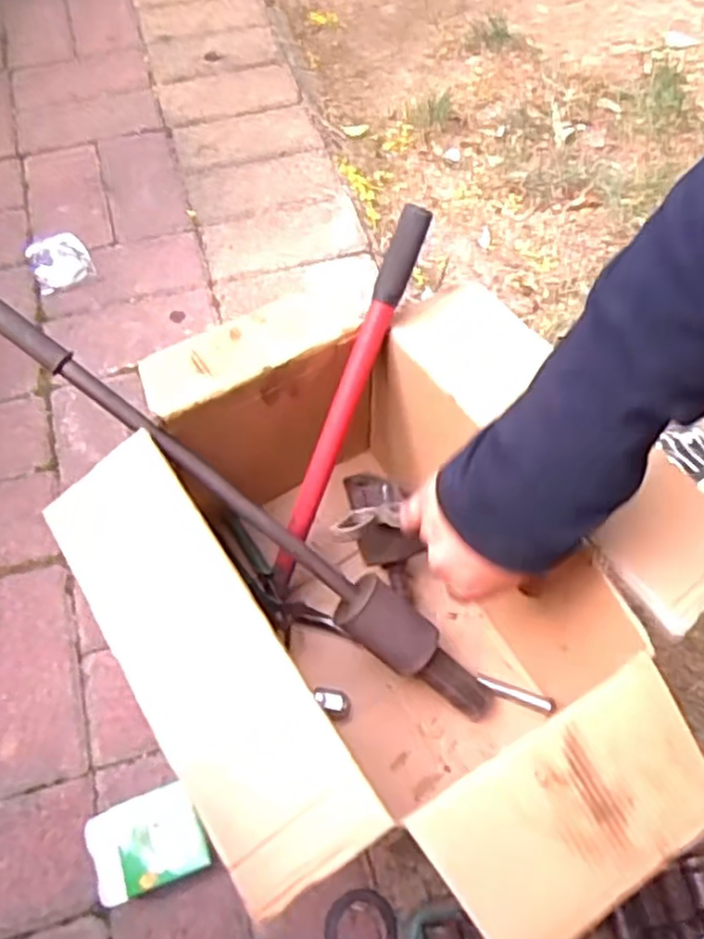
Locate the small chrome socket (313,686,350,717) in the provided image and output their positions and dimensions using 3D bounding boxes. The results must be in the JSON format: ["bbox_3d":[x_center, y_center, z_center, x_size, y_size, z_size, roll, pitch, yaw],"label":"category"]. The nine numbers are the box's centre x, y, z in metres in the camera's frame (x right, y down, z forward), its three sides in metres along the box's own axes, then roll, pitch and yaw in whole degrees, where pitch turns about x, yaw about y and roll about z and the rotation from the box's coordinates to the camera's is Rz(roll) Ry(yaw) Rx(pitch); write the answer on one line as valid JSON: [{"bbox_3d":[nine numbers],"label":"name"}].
[{"bbox_3d":[-0.017,0.195,0.597,0.031,0.018,0.020,15,63,9],"label":"small chrome socket"}]

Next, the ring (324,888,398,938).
[{"bbox_3d":[0.007,0.345,0.530,0.053,0.004,0.053,0,62,1],"label":"ring"}]

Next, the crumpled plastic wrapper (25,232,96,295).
[{"bbox_3d":[-0.345,-0.247,0.836,0.066,0.029,0.066,-28,65,-13],"label":"crumpled plastic wrapper"}]

